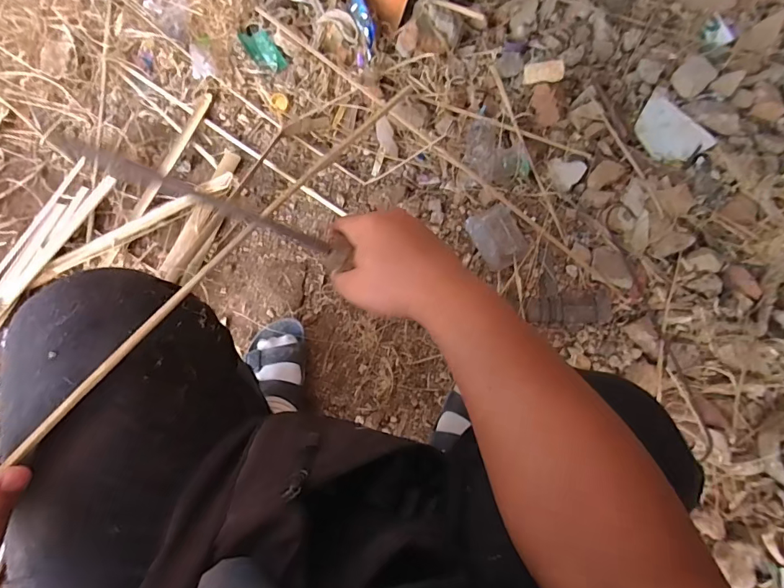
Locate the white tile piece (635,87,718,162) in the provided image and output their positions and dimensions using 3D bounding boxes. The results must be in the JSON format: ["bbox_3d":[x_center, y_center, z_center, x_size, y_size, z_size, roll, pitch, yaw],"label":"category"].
[{"bbox_3d":[0.605,-0.370,0.956,0.129,0.006,0.173,-22,70,-1],"label":"white tile piece"}]

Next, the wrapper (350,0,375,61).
[{"bbox_3d":[-0.066,-0.595,0.918,0.026,0.052,0.196,-16,74,-6],"label":"wrapper"}]

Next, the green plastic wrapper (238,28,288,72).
[{"bbox_3d":[-0.275,-0.521,0.928,0.056,0.015,0.117,-38,80,-11],"label":"green plastic wrapper"}]

